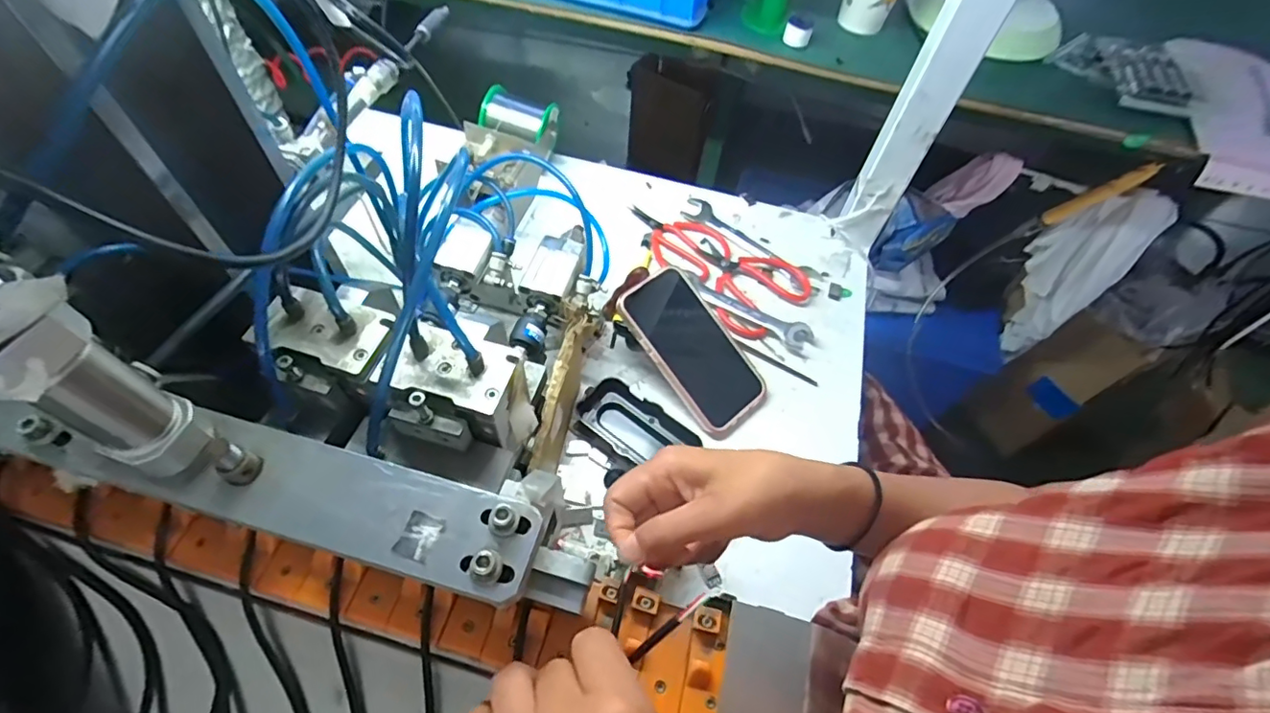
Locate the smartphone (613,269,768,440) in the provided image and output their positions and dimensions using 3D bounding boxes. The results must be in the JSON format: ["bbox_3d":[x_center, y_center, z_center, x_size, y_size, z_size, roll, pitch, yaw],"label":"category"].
[{"bbox_3d":[0.055,-0.009,0.503,0.084,0.009,0.150,-33,89,-21],"label":"smartphone"}]

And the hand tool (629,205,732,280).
[{"bbox_3d":[0.043,-0.131,0.616,0.124,0.008,0.070,25,58,11],"label":"hand tool"}]

